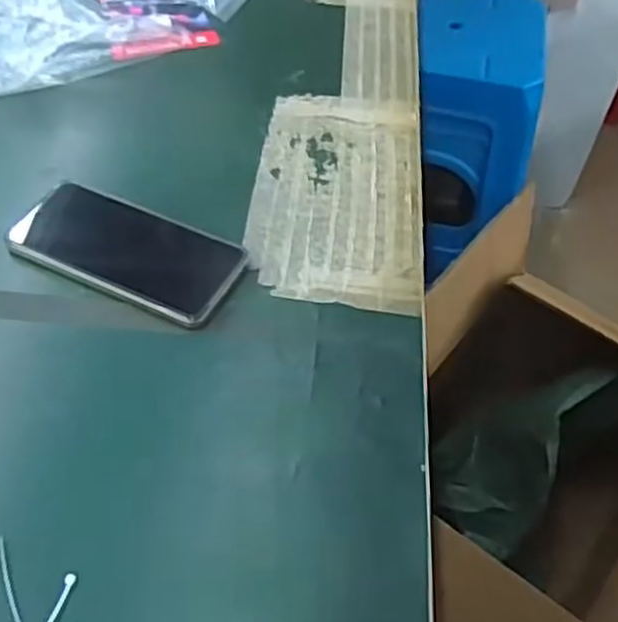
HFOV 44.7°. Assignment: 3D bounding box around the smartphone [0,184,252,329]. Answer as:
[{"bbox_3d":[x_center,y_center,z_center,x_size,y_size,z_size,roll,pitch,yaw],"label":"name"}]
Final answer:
[{"bbox_3d":[-0.129,-0.044,0.536,0.157,0.010,0.077,23,59,12],"label":"smartphone"}]

